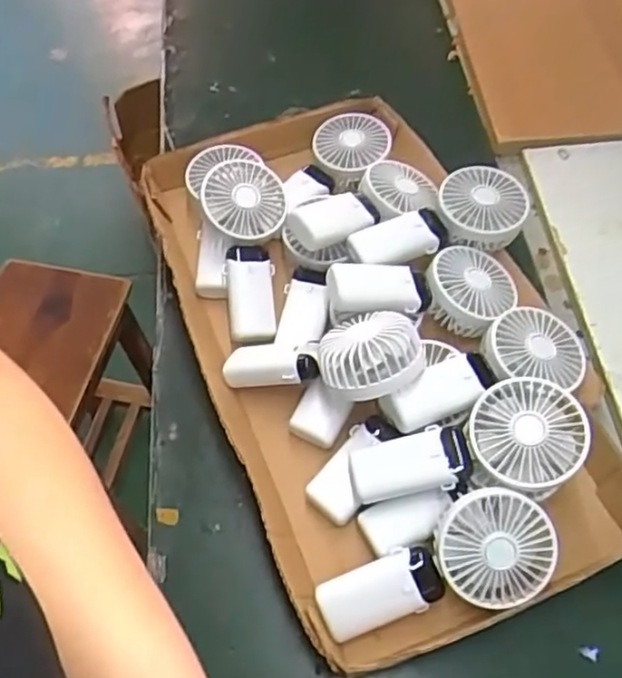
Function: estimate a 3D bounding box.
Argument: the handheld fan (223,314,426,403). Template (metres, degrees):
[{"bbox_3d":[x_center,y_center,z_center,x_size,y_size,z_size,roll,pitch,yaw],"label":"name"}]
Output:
[{"bbox_3d":[0.006,0.018,0.584,0.184,0.040,0.084,-7,55,28],"label":"handheld fan"}]

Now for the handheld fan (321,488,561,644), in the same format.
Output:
[{"bbox_3d":[0.099,0.185,0.510,0.188,0.040,0.072,-23,96,2],"label":"handheld fan"}]

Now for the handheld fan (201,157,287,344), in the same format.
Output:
[{"bbox_3d":[-0.067,-0.092,0.670,0.085,0.036,0.195,-4,78,-1],"label":"handheld fan"}]

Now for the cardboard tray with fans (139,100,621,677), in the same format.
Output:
[{"bbox_3d":[0.062,-0.028,0.625,0.334,0.109,0.554,-20,60,-10],"label":"cardboard tray with fans"}]

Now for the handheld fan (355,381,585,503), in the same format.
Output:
[{"bbox_3d":[0.126,0.092,0.533,0.188,0.053,0.085,-16,59,6],"label":"handheld fan"}]

